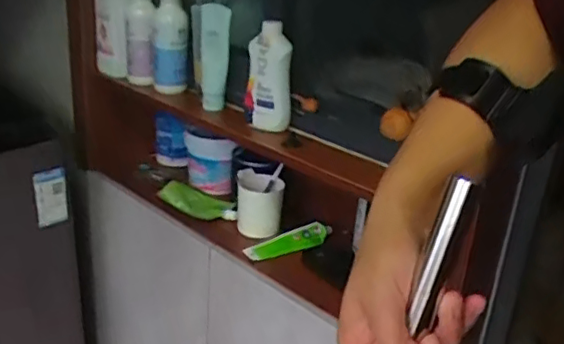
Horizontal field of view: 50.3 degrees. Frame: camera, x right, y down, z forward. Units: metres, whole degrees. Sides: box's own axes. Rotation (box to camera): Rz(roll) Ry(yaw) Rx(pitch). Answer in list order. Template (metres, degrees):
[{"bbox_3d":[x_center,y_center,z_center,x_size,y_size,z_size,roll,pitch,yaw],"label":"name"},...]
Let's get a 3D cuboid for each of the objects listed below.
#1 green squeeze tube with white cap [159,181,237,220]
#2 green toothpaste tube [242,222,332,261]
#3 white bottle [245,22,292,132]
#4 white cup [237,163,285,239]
[{"bbox_3d":[-0.160,0.059,1.170,0.165,0.036,0.107,10,24,12],"label":"green squeeze tube with white cap"},{"bbox_3d":[0.010,0.121,1.059,0.174,0.022,0.054,-12,28,-33],"label":"green toothpaste tube"},{"bbox_3d":[-0.020,-0.149,0.967,0.072,0.175,0.054,3,23,-4],"label":"white bottle"},{"bbox_3d":[-0.040,0.060,1.101,0.084,0.100,0.083,2,23,-6],"label":"white cup"}]

